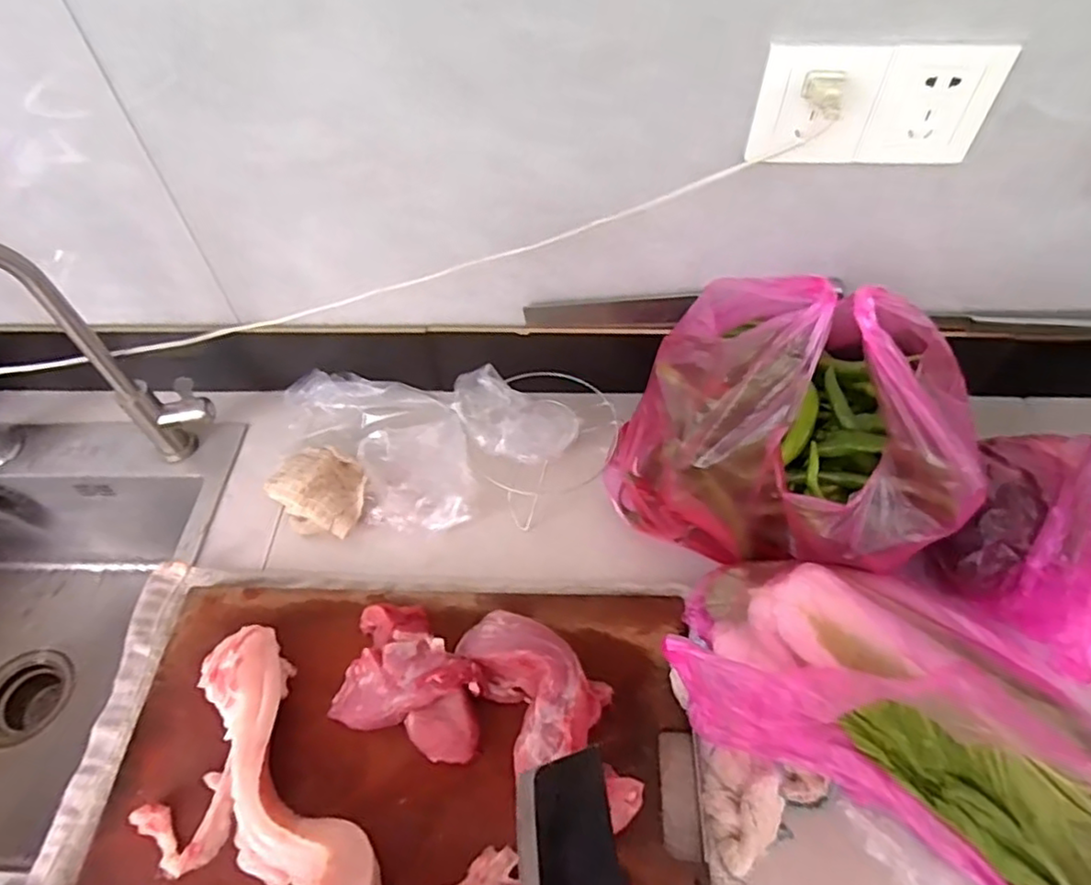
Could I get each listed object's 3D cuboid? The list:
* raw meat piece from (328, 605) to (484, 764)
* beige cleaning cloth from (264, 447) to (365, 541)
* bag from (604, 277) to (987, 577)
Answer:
[{"bbox_3d":[-0.103,0.185,0.521,0.125,0.033,0.099,16,56,14],"label":"raw meat piece"},{"bbox_3d":[-0.226,0.044,0.650,0.096,0.034,0.084,11,55,11],"label":"beige cleaning cloth"},{"bbox_3d":[0.191,-0.013,0.521,0.267,0.233,0.170,17,56,15],"label":"bag"}]

